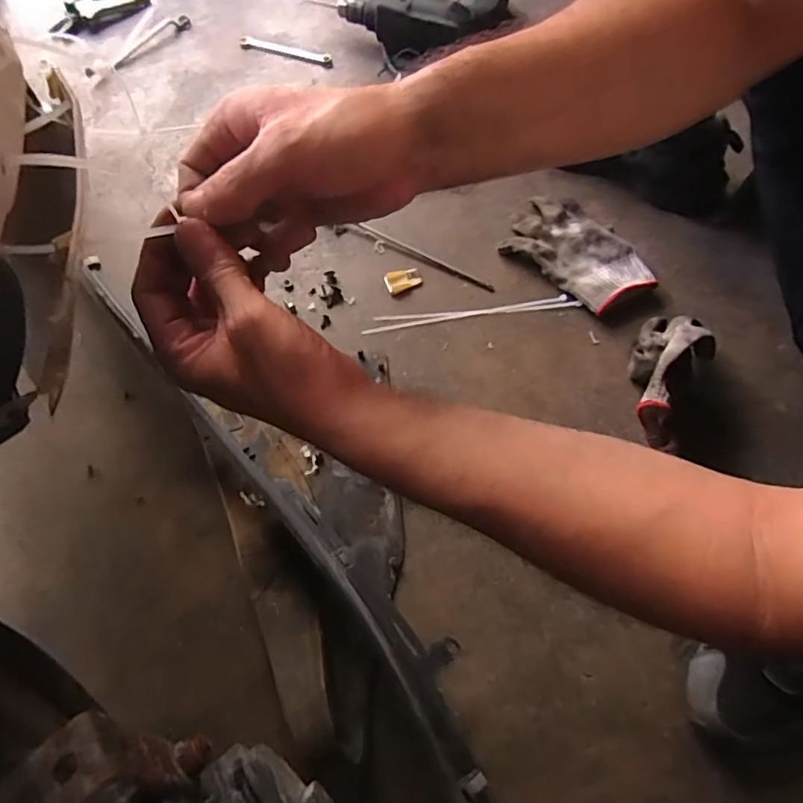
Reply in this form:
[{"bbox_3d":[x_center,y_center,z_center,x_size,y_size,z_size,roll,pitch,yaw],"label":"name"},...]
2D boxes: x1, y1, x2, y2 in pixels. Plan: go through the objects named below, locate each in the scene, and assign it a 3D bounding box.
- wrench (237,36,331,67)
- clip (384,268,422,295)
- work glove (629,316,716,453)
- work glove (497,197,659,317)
[{"bbox_3d":[-0.181,-0.547,0.808,0.153,0.009,0.022,15,68,7],"label":"wrench"},{"bbox_3d":[0.002,-0.148,0.632,0.043,0.008,0.027,-18,68,-7],"label":"clip"},{"bbox_3d":[0.267,-0.032,0.527,0.051,0.095,0.162,20,69,9],"label":"work glove"},{"bbox_3d":[0.211,-0.177,0.622,0.168,0.033,0.096,40,73,16],"label":"work glove"}]

